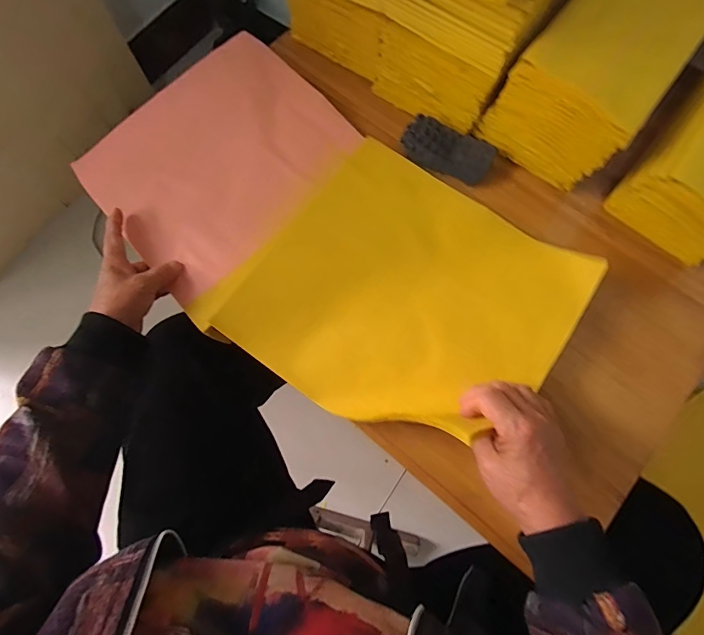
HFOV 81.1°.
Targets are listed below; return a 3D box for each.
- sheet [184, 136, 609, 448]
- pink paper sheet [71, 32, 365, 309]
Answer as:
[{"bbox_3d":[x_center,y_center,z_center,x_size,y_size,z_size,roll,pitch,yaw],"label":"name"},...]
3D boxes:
[{"bbox_3d":[0.052,-0.021,0.441,0.317,0.040,0.281,35,77,8],"label":"sheet"},{"bbox_3d":[-0.163,-0.201,0.510,0.260,0.028,0.297,43,78,10],"label":"pink paper sheet"}]

